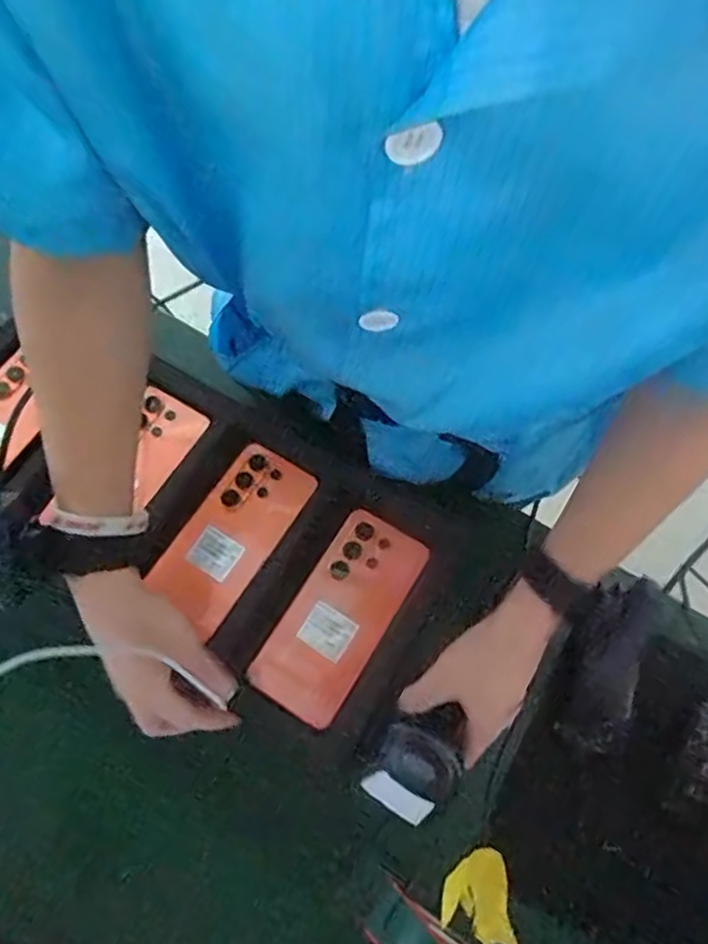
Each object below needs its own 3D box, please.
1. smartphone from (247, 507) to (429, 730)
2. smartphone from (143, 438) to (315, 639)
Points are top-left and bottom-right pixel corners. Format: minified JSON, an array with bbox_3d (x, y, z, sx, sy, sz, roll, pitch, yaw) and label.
[{"bbox_3d":[-0.011,0.116,0.513,0.078,0.007,0.167,30,73,12],"label":"smartphone"},{"bbox_3d":[-0.106,0.052,0.539,0.078,0.010,0.158,30,73,12],"label":"smartphone"}]

